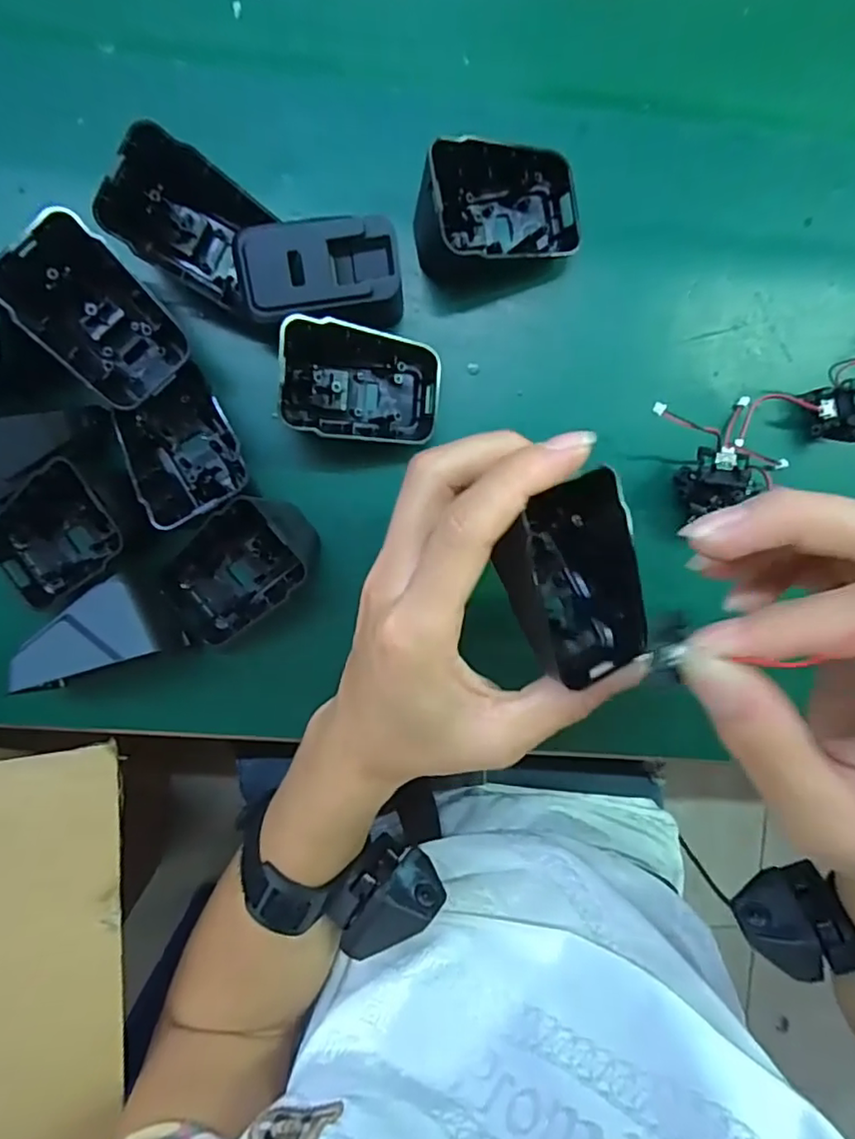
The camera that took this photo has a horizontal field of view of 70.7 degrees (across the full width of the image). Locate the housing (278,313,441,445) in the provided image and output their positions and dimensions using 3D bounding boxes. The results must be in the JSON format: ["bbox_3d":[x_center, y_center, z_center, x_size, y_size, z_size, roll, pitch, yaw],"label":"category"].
[{"bbox_3d":[-0.029,-0.081,0.260,0.068,0.023,0.042,5,93,-5],"label":"housing"}]

